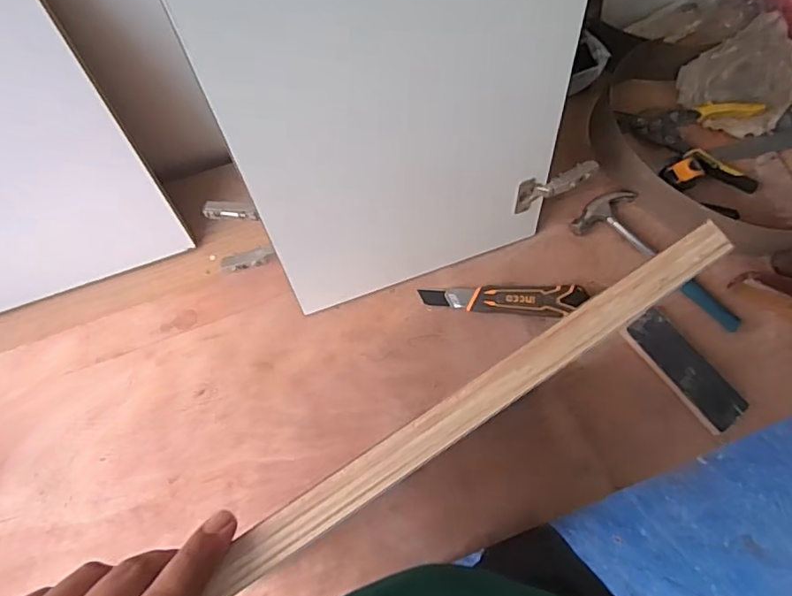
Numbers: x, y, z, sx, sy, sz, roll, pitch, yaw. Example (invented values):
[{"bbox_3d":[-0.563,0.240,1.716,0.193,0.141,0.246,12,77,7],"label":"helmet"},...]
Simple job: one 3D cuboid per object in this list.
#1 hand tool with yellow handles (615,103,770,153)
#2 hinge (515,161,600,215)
[{"bbox_3d":[0.456,-0.262,0.845,0.211,0.047,0.079,-10,75,-3],"label":"hand tool with yellow handles"},{"bbox_3d":[0.209,-0.148,0.724,0.119,0.042,0.025,-24,77,-7],"label":"hinge"}]

